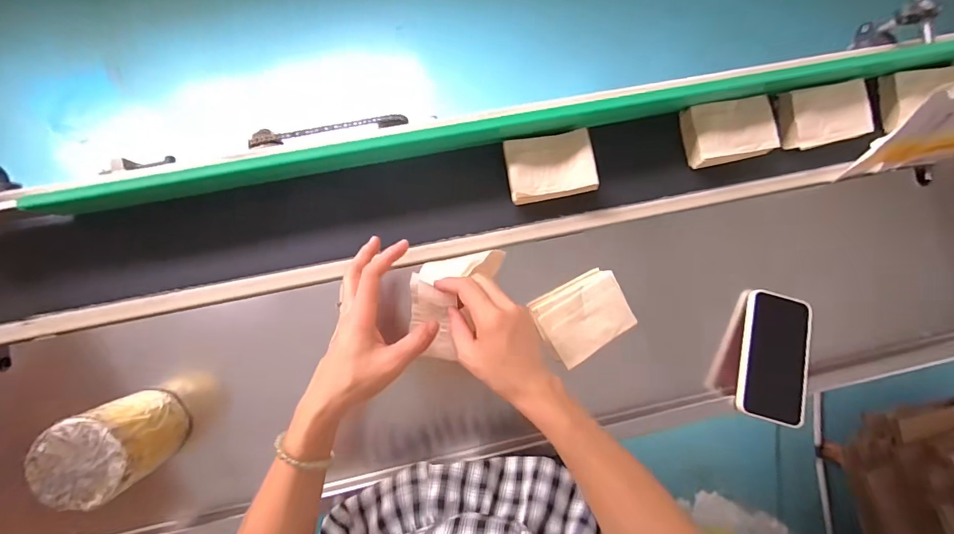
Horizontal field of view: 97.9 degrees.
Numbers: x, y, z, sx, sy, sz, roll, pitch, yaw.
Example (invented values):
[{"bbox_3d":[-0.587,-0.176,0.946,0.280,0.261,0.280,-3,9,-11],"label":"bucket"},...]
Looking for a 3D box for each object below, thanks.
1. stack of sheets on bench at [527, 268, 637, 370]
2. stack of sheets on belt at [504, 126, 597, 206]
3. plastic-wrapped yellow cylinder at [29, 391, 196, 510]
[{"bbox_3d":[0.125,0.059,0.494,0.105,0.027,0.082,-29,88,-6],"label":"stack of sheets on bench"},{"bbox_3d":[0.086,-0.118,0.488,0.099,0.023,0.074,-9,86,-5],"label":"stack of sheets on belt"},{"bbox_3d":[-0.354,0.176,0.413,0.076,0.099,0.078,0,86,-5],"label":"plastic-wrapped yellow cylinder"}]

